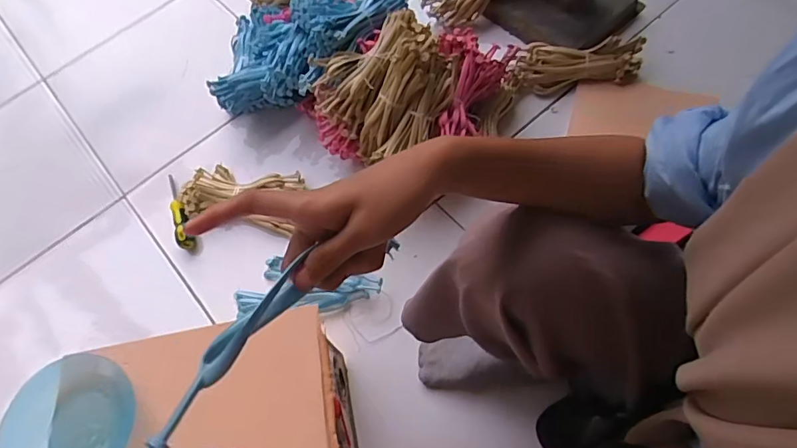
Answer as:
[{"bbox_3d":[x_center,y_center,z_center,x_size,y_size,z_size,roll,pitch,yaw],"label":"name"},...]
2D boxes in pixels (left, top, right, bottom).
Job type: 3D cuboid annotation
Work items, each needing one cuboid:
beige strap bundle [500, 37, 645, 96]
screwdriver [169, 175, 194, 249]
[{"bbox_3d":[0.310,-0.283,0.901,0.242,0.050,0.080,-6,64,3],"label":"beige strap bundle"},{"bbox_3d":[-0.384,-0.024,0.878,0.030,0.033,0.150,-21,64,-5],"label":"screwdriver"}]

